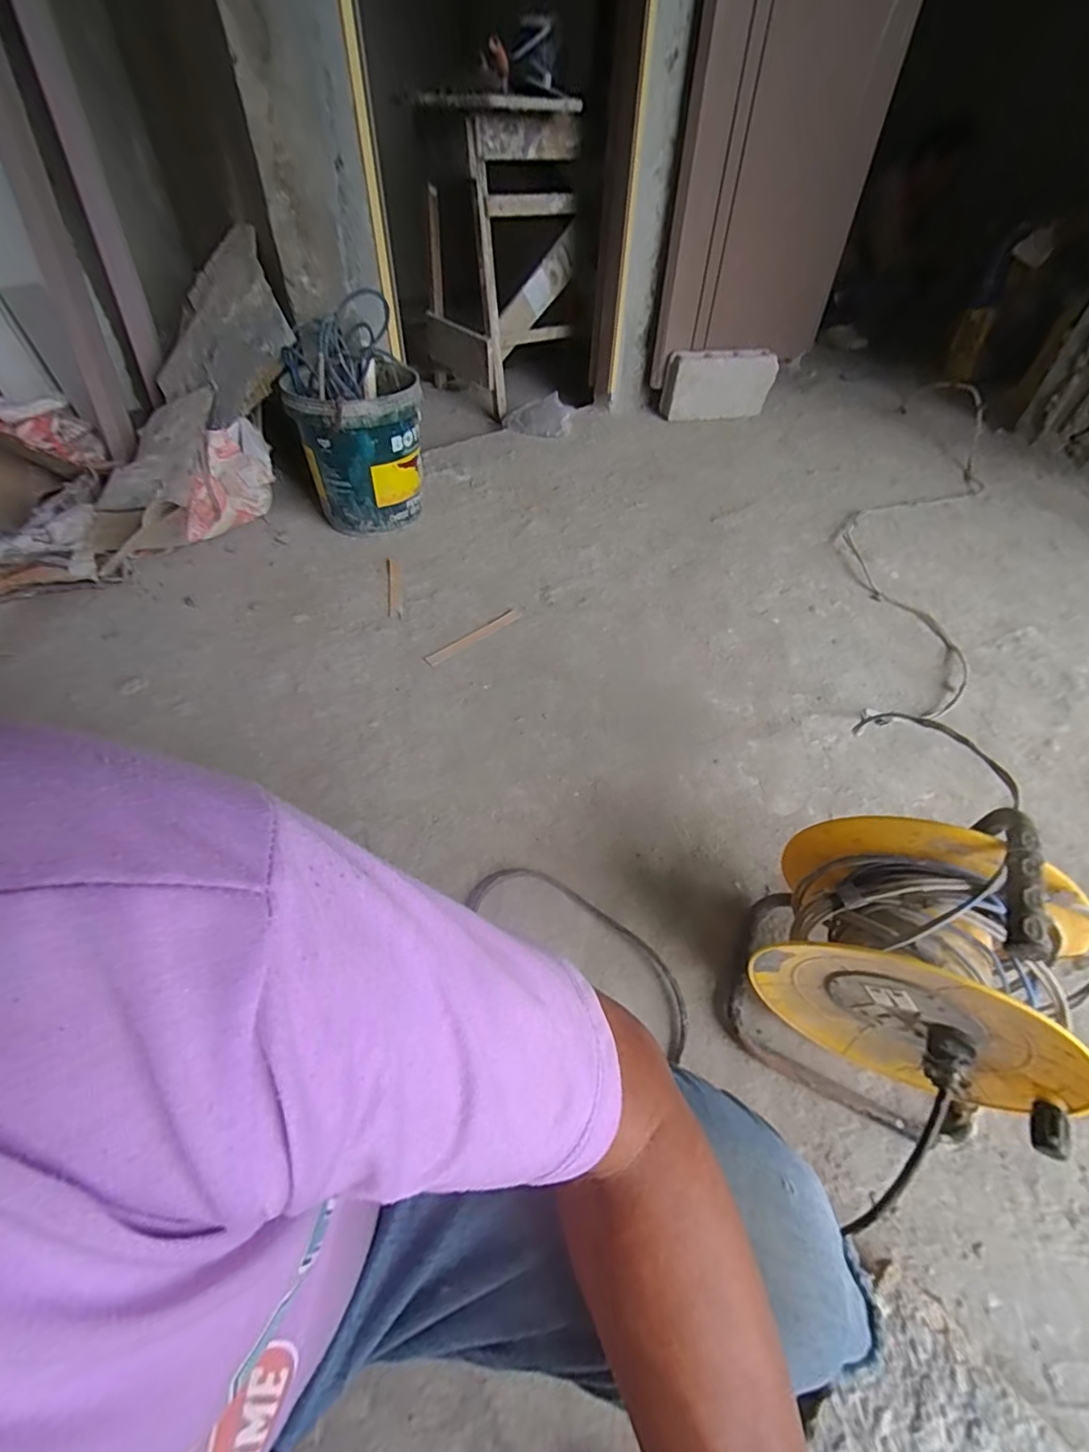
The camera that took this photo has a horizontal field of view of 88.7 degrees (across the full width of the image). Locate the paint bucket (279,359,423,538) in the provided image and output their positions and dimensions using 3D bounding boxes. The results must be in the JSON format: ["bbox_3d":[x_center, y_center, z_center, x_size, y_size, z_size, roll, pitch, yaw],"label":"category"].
[{"bbox_3d":[-0.443,-0.667,1.376,0.282,0.317,0.281,1,48,-1],"label":"paint bucket"}]

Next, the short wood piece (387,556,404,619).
[{"bbox_3d":[-0.338,-0.318,1.256,0.030,0.011,0.232,-7,49,-9],"label":"short wood piece"}]

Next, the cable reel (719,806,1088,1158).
[{"bbox_3d":[0.366,0.251,0.540,0.293,0.343,0.220,26,52,20],"label":"cable reel"}]

